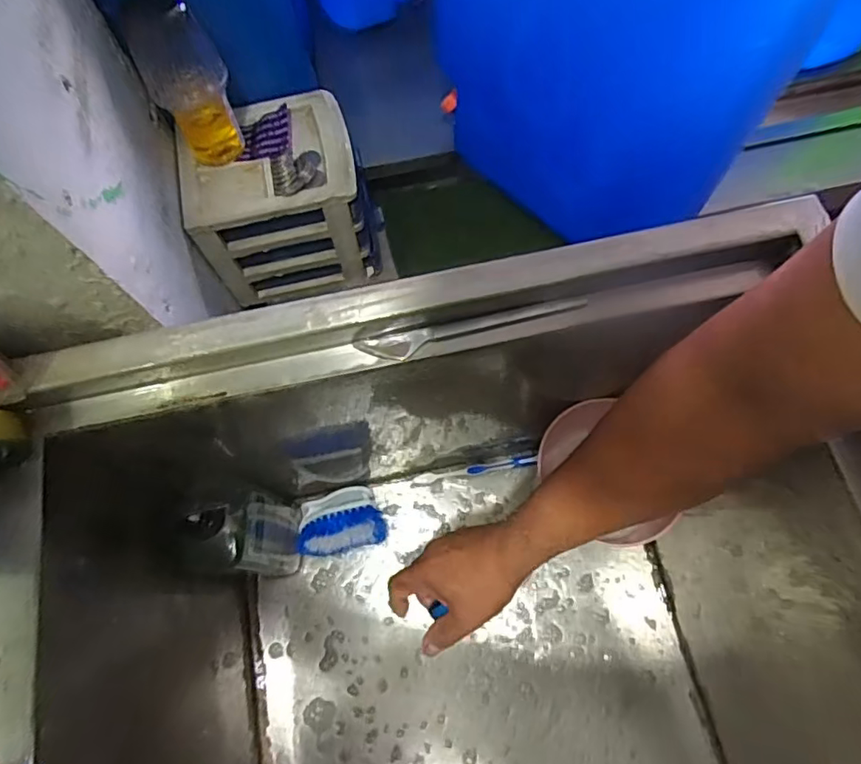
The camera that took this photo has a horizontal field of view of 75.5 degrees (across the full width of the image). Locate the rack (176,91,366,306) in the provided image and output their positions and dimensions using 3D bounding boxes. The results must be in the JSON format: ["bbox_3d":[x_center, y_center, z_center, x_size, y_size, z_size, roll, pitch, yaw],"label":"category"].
[{"bbox_3d":[-0.160,-0.193,0.610,0.163,0.150,0.132,-12,70,-2],"label":"rack"}]

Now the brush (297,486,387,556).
[{"bbox_3d":[-0.117,0.176,0.712,0.114,0.055,0.079,-12,70,-2],"label":"brush"}]

